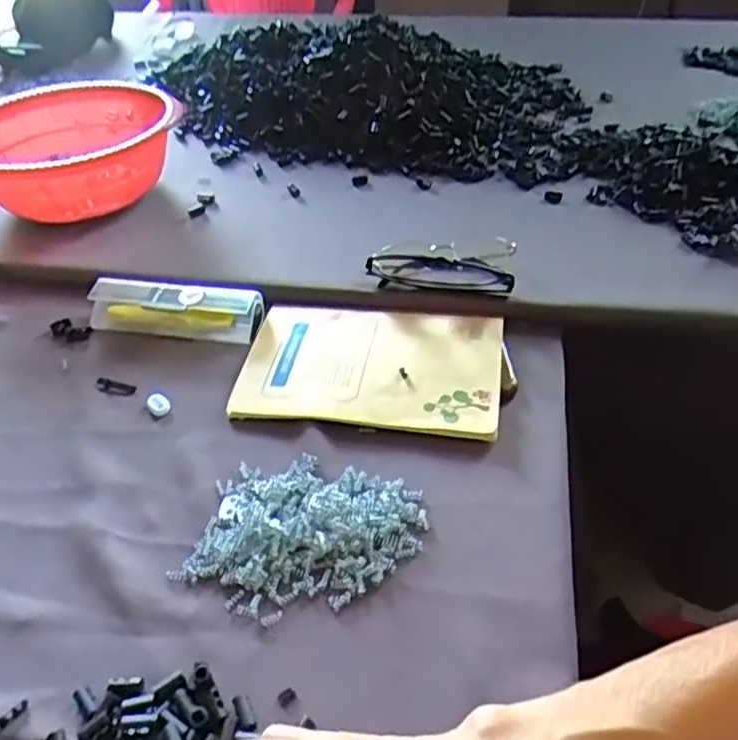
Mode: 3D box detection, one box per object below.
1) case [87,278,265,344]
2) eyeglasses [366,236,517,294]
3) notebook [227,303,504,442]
[{"bbox_3d":[-0.176,-0.056,0.618,0.155,0.030,0.040,5,43,11],"label":"case"},{"bbox_3d":[0.065,-0.092,0.626,0.127,0.034,0.050,5,43,11],"label":"eyeglasses"},{"bbox_3d":[0.002,-0.010,0.564,0.204,0.018,0.140,3,43,10],"label":"notebook"}]

